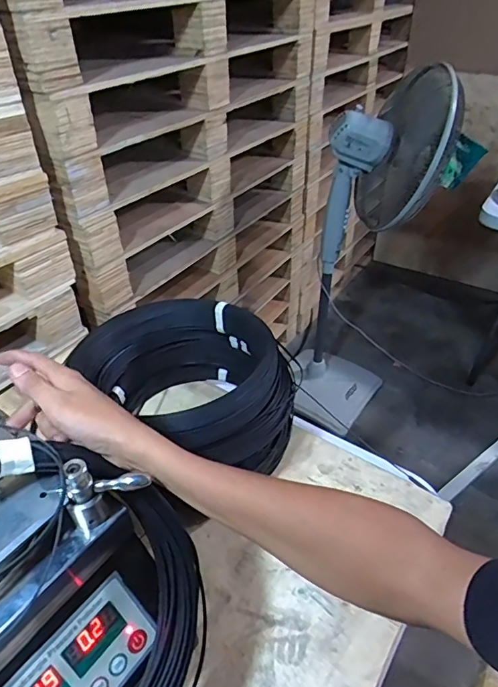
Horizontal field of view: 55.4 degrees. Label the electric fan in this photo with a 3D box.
[{"bbox_3d":[0.355,-0.228,1.531,0.335,1.139,0.431,8,40,10],"label":"electric fan"}]

